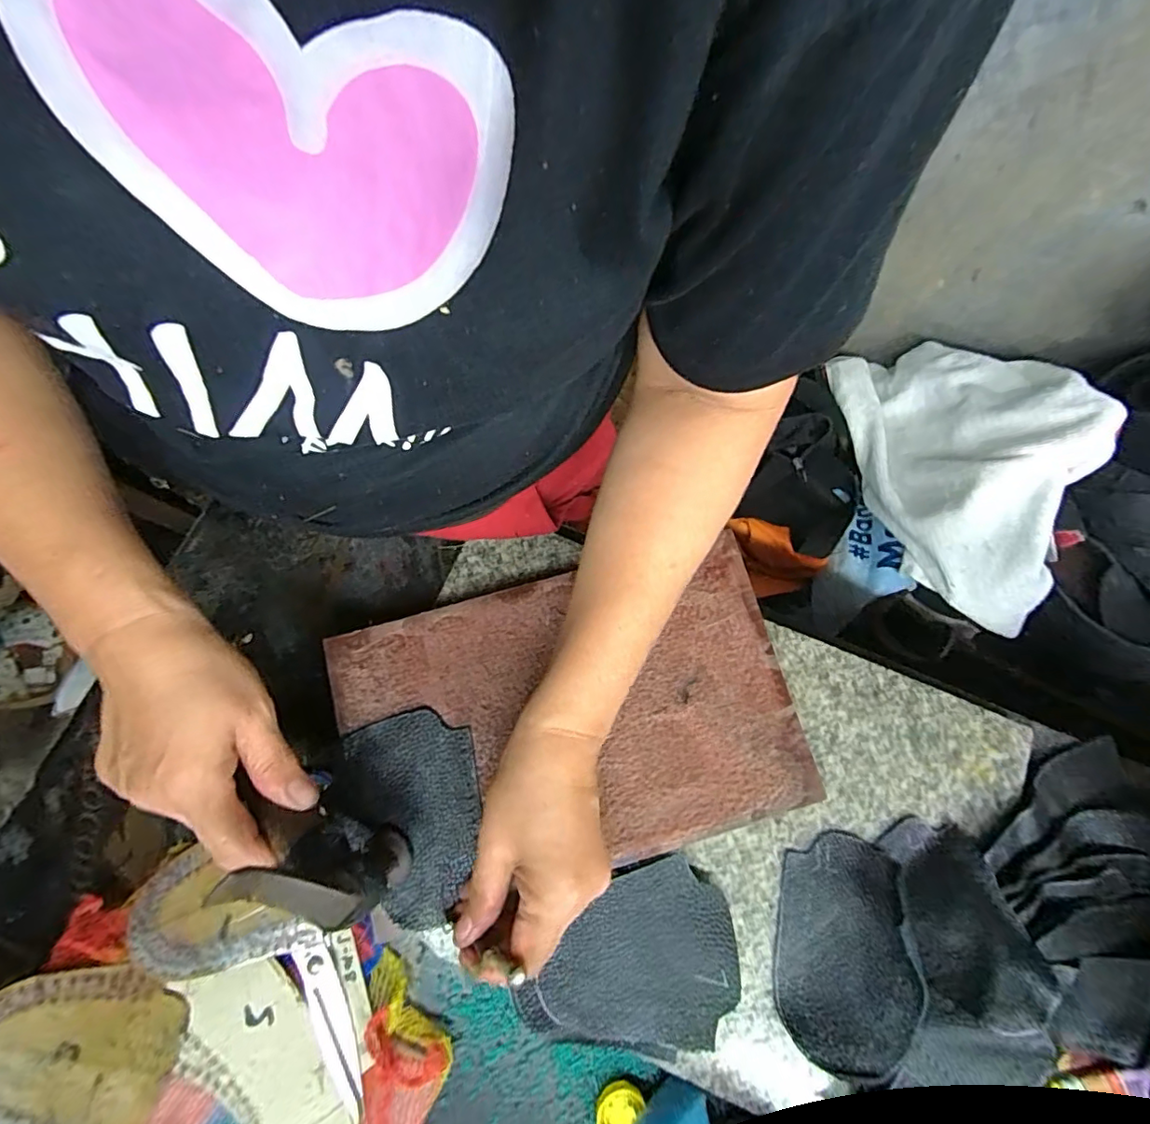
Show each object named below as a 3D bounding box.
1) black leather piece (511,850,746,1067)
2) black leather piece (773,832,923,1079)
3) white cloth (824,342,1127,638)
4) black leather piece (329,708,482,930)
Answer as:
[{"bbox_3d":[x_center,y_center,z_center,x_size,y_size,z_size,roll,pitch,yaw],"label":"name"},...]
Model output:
[{"bbox_3d":[0.039,0.240,0.319,0.122,0.004,0.089,-40,75,-13],"label":"black leather piece"},{"bbox_3d":[0.157,0.226,0.322,0.068,0.021,0.113,7,74,2],"label":"black leather piece"},{"bbox_3d":[0.416,-0.128,0.583,0.211,0.077,0.382,-23,47,37],"label":"white cloth"},{"bbox_3d":[-0.099,0.151,0.328,0.083,0.005,0.115,-12,75,-4],"label":"black leather piece"}]

